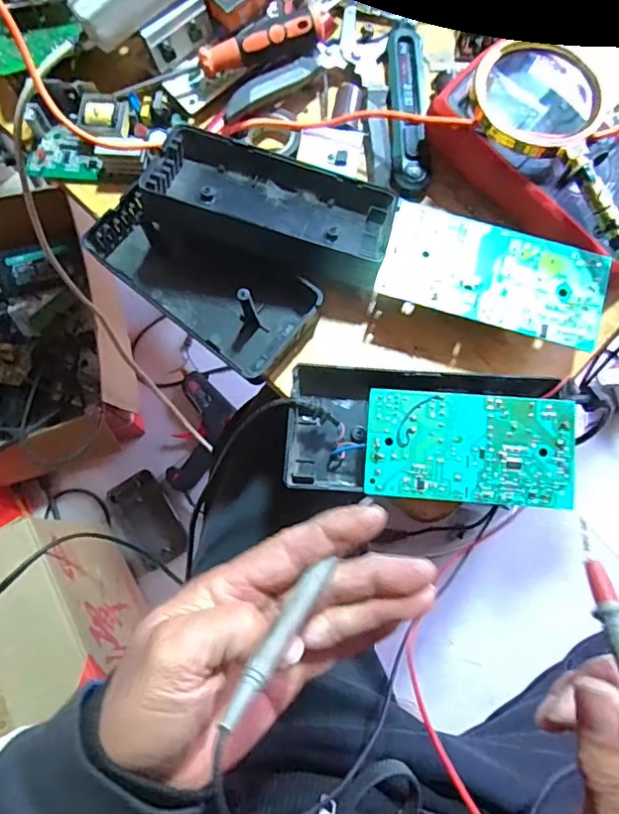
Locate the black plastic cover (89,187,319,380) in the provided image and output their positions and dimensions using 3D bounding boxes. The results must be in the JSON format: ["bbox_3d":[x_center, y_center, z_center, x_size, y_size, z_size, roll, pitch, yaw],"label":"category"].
[{"bbox_3d":[-0.077,-0.096,0.414,0.171,0.032,0.081,39,80,10],"label":"black plastic cover"}]

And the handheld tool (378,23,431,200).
[{"bbox_3d":[0.077,-0.241,0.447,0.030,0.018,0.153,-1,76,1],"label":"handheld tool"}]

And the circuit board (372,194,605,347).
[{"bbox_3d":[0.125,-0.090,0.378,0.147,0.007,0.069,16,77,6],"label":"circuit board"}]

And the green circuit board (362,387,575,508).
[{"bbox_3d":[0.100,0.025,0.346,0.125,0.017,0.066,4,76,3],"label":"green circuit board"}]

